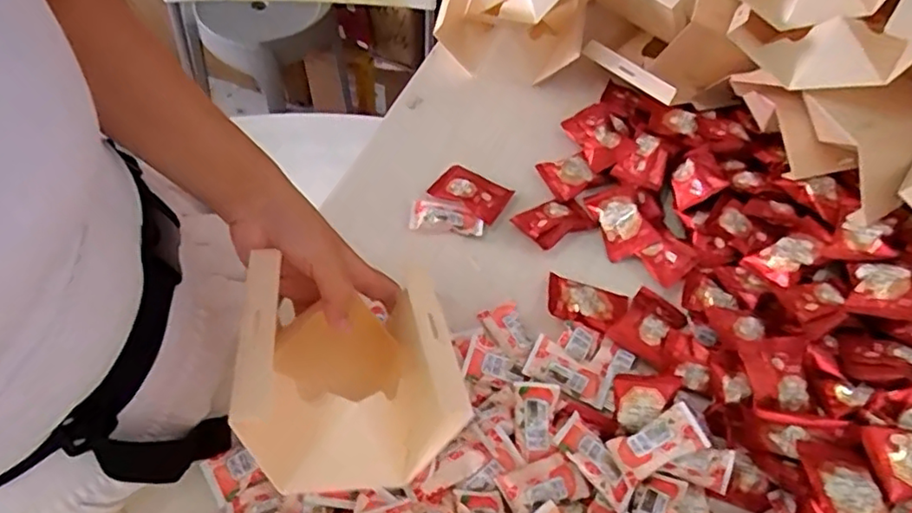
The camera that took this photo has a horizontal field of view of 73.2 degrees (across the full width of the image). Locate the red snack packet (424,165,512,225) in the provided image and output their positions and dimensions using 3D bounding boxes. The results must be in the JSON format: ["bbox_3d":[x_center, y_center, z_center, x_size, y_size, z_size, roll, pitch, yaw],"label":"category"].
[{"bbox_3d":[0.016,-0.068,0.649,0.077,0.013,0.050,27,62,13],"label":"red snack packet"}]

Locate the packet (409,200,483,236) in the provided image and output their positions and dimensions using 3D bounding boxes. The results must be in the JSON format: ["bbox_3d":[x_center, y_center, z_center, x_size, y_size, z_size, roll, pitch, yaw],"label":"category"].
[{"bbox_3d":[-0.010,-0.040,0.630,0.075,0.009,0.029,8,59,2],"label":"packet"}]

